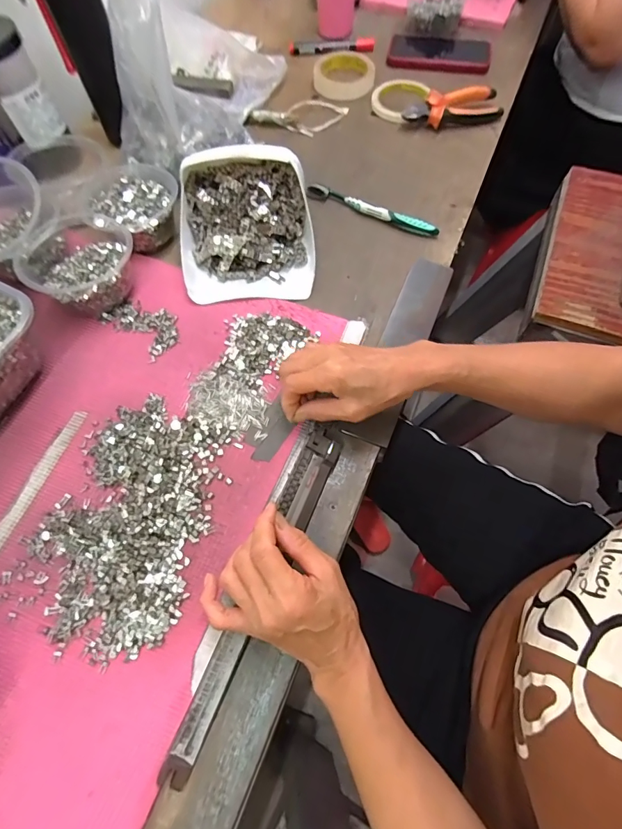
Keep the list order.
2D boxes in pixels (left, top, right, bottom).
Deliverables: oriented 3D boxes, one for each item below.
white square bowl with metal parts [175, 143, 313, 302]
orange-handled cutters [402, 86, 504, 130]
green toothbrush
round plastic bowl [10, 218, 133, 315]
[{"bbox_3d":[-0.076,-0.225,0.481,0.152,0.080,0.156,-7,65,-1],"label":"white square bowl with metal parts"},{"bbox_3d":[0.210,-0.452,0.608,0.141,0.034,0.045,-13,65,-4],"label":"orange-handled cutters"},{"bbox_3d":[0.079,-0.271,0.540,0.181,0.018,0.015,27,69,14],"label":"green toothbrush"},{"bbox_3d":[-0.261,-0.171,0.468,0.122,0.058,0.116,-1,65,2],"label":"round plastic bowl"}]

